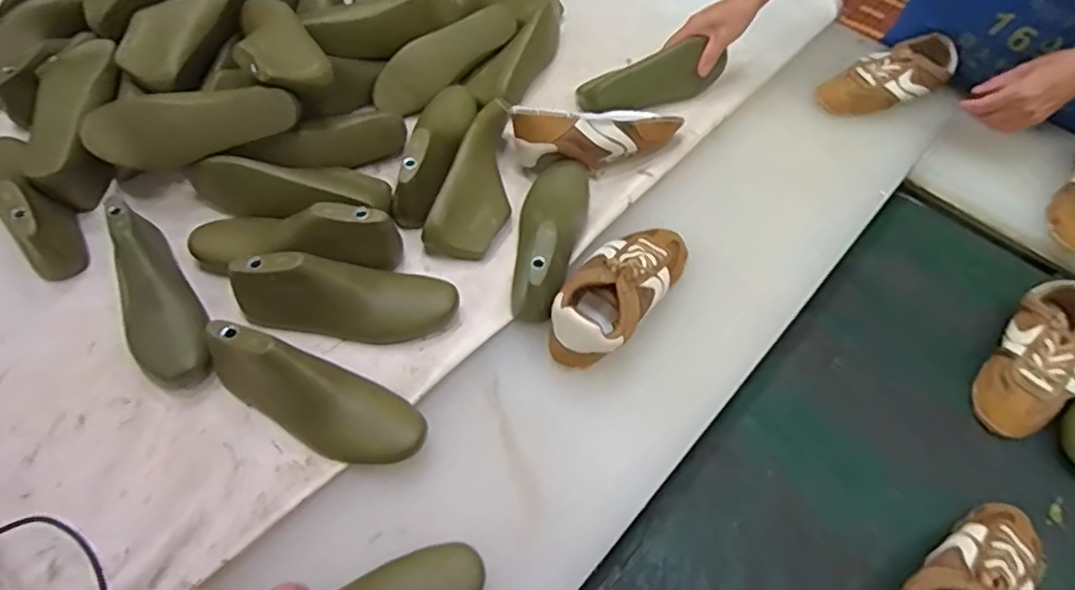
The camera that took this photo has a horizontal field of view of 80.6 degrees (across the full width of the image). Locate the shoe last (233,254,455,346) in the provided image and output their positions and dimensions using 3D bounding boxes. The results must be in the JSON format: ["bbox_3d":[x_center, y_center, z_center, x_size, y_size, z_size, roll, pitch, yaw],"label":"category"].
[{"bbox_3d":[-0.201,0.001,0.657,0.226,0.071,0.066,0,57,-5],"label":"shoe last"}]

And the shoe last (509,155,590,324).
[{"bbox_3d":[0.014,-0.086,0.740,0.074,0.075,0.238,11,56,2],"label":"shoe last"}]

